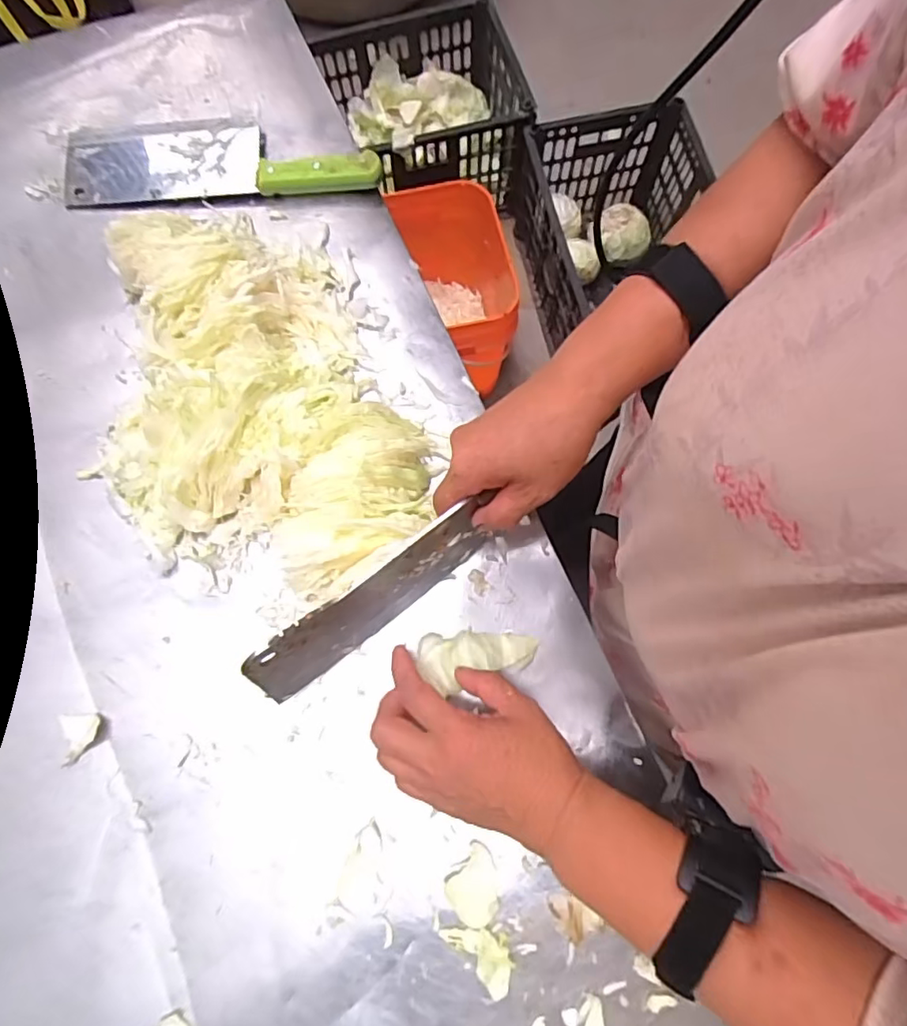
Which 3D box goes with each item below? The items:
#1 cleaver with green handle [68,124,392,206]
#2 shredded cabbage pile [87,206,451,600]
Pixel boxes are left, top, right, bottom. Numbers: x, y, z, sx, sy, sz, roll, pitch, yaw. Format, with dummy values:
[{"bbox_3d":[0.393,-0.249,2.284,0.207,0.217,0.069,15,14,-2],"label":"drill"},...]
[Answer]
[{"bbox_3d":[-0.212,-0.326,0.526,0.281,0.023,0.079,-4,76,-1],"label":"cleaver with green handle"},{"bbox_3d":[-0.164,-0.087,0.450,0.226,0.062,0.330,-29,78,-7],"label":"shredded cabbage pile"}]

